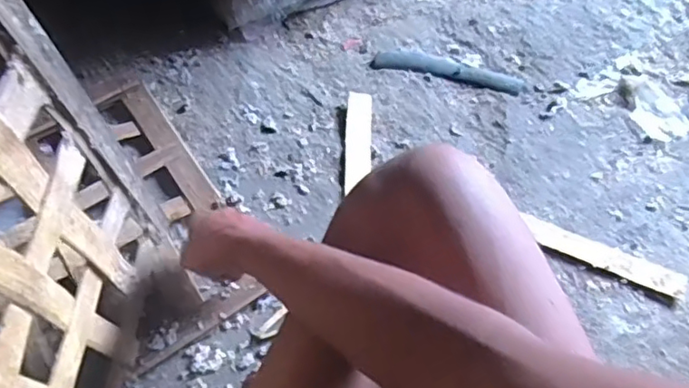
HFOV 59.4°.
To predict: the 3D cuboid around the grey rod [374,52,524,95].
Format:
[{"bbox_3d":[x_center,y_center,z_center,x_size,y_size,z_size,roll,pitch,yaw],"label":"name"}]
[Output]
[{"bbox_3d":[0.143,-0.171,0.823,0.204,0.014,0.041,12,56,5],"label":"grey rod"}]

